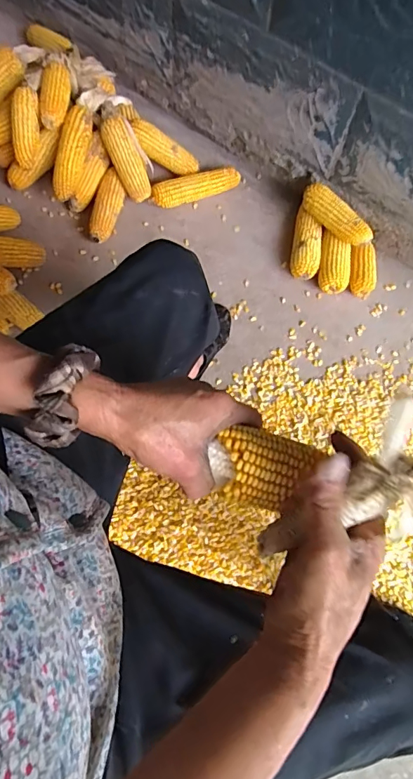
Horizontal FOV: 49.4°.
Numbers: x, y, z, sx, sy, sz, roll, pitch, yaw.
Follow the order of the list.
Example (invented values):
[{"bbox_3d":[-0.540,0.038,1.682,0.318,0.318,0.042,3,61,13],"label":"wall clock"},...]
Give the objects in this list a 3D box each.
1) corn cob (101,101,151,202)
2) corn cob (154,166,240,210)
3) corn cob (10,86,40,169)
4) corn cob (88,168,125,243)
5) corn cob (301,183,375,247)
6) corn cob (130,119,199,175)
[{"bbox_3d":[-0.178,-0.512,0.963,0.063,0.047,0.204,-24,102,-8],"label":"corn cob"},{"bbox_3d":[-0.023,-0.466,1.035,0.211,0.043,0.051,-19,75,-7],"label":"corn cob"},{"bbox_3d":[-0.376,-0.544,0.935,0.045,0.146,0.055,18,34,5],"label":"corn cob"},{"bbox_3d":[-0.222,-0.408,0.997,0.055,0.045,0.165,15,86,3],"label":"corn cob"},{"bbox_3d":[0.269,-0.361,0.950,0.052,0.068,0.172,-38,78,-15],"label":"corn cob"},{"bbox_3d":[-0.095,-0.541,1.014,0.168,0.040,0.058,28,73,-22],"label":"corn cob"}]

